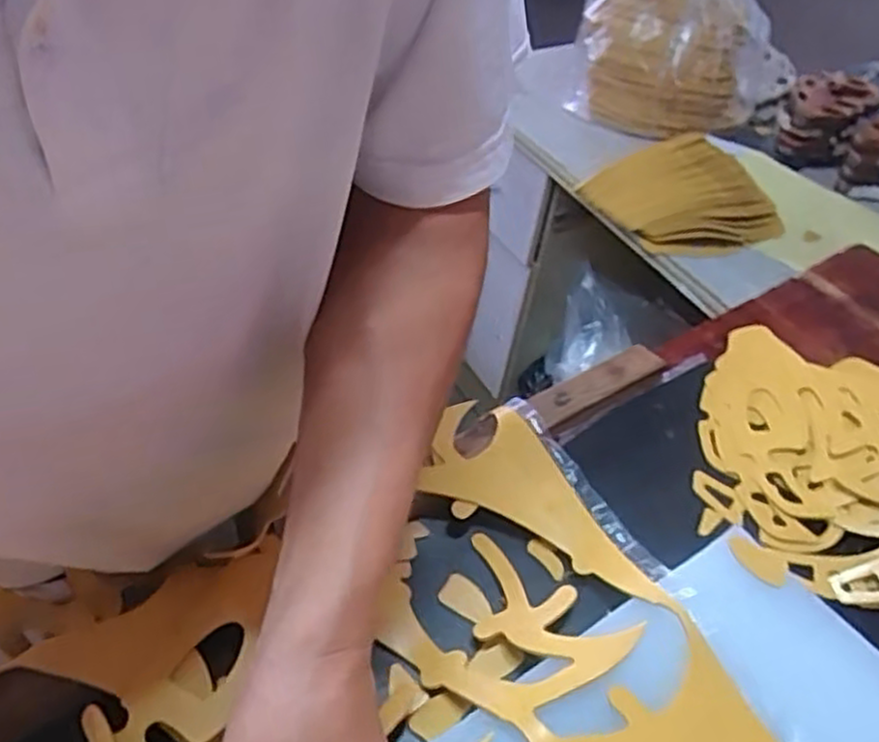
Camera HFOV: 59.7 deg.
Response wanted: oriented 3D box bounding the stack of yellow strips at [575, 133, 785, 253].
[{"bbox_3d":[0.341,-0.239,1.075,0.209,0.036,0.209,-30,65,-15],"label":"stack of yellow strips"}]

